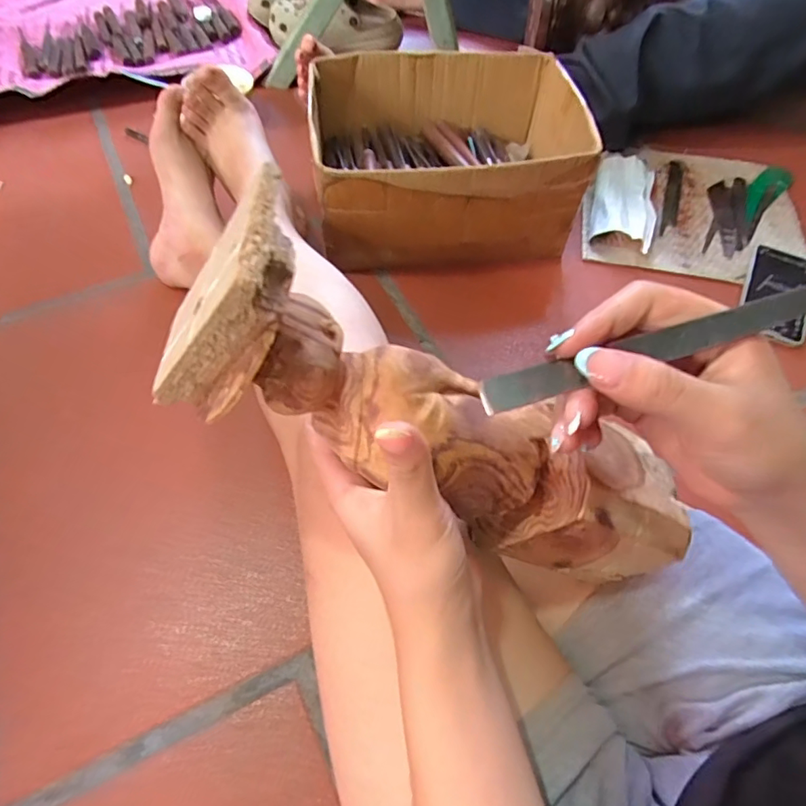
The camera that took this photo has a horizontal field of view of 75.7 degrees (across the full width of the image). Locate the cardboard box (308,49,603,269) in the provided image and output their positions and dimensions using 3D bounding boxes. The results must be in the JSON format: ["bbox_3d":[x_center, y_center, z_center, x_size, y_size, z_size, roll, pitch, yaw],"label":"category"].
[{"bbox_3d":[0.062,-0.324,0.680,0.335,0.146,0.272,-6,59,-3],"label":"cardboard box"}]

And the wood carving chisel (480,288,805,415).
[{"bbox_3d":[0.123,-0.029,0.212,0.185,0.006,0.015,-17,60,3],"label":"wood carving chisel"}]

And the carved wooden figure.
[{"bbox_3d":[0.038,0.021,0.265,0.297,0.072,0.073,29,55,-27],"label":"carved wooden figure"}]

